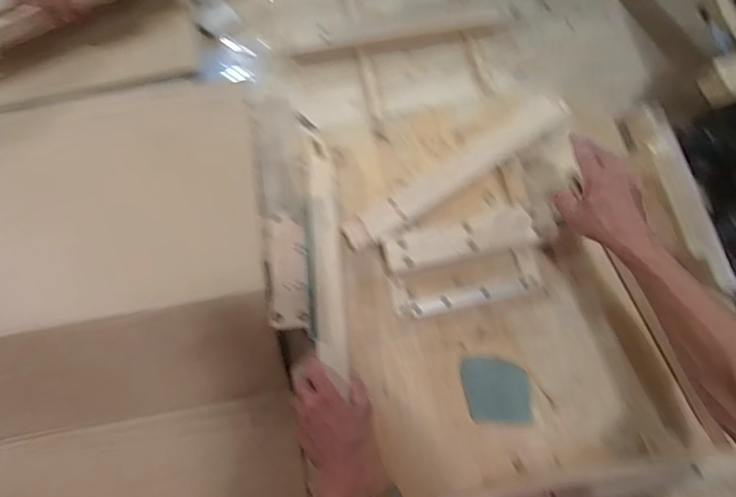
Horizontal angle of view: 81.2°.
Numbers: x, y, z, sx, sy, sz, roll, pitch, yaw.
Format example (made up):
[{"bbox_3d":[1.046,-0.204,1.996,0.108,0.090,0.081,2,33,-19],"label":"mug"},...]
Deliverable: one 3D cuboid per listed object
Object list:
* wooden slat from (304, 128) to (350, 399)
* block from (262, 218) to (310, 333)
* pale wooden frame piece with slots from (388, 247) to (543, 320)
[{"bbox_3d":[-0.062,-0.004,0.642,0.046,0.017,0.385,-2,74,-16],"label":"wooden slat"},{"bbox_3d":[-0.117,0.034,0.620,0.055,0.027,0.161,-7,74,-1],"label":"block"},{"bbox_3d":[0.151,0.054,0.650,0.226,0.035,0.071,-11,74,-2],"label":"pale wooden frame piece with slots"}]

